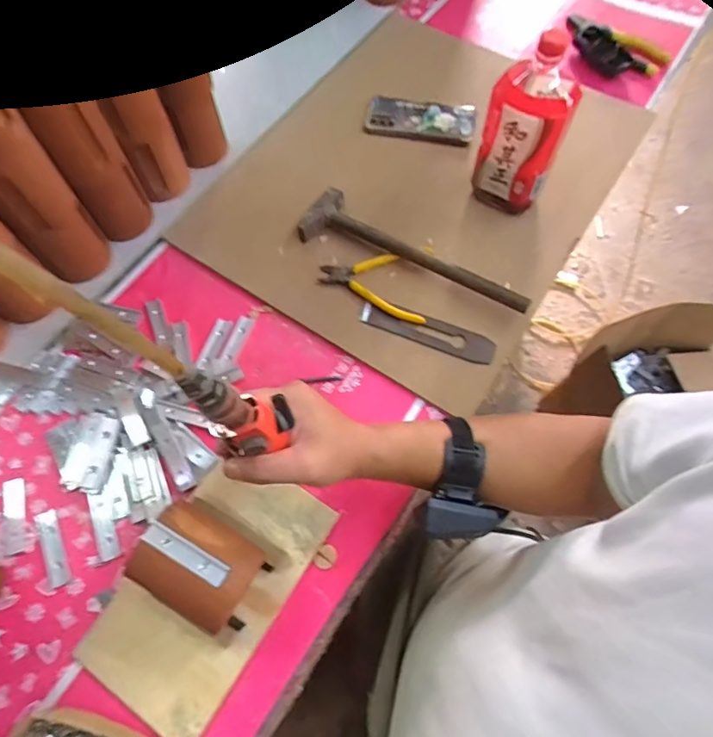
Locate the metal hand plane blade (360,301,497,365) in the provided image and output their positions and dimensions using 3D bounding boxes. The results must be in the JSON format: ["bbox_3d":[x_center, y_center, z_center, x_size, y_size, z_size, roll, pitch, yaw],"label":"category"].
[{"bbox_3d":[0.088,-0.046,0.597,0.169,0.011,0.038,21,67,9],"label":"metal hand plane blade"}]

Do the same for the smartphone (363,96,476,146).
[{"bbox_3d":[0.094,-0.375,0.723,0.161,0.010,0.074,12,66,5],"label":"smartphone"}]

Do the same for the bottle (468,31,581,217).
[{"bbox_3d":[0.204,-0.289,0.588,0.094,0.194,0.067,22,68,10],"label":"bottle"}]

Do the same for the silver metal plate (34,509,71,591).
[{"bbox_3d":[-0.320,0.189,0.511,0.022,0.004,0.080,-25,68,-11],"label":"silver metal plate"}]

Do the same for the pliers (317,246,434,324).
[{"bbox_3d":[0.023,-0.119,0.627,0.141,0.017,0.113,9,66,4],"label":"pliers"}]

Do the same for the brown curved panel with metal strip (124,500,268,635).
[{"bbox_3d":[-0.144,0.186,0.456,0.101,0.083,0.083,30,69,13],"label":"brown curved panel with metal strip"}]

